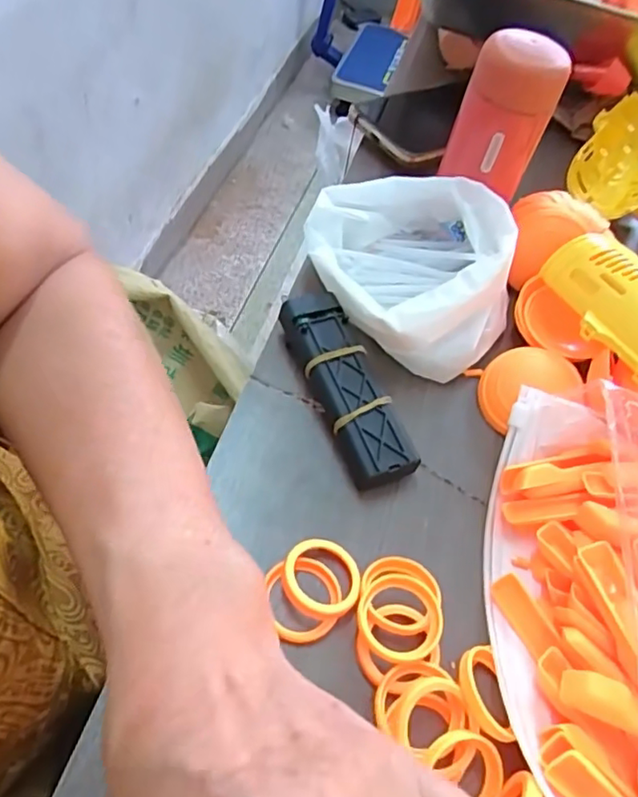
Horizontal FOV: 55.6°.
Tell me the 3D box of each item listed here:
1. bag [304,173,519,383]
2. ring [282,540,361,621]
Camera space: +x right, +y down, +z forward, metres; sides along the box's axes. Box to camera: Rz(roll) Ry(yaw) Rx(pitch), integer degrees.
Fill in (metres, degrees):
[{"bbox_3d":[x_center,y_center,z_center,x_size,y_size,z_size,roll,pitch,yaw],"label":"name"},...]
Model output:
[{"bbox_3d":[0.051,-0.077,0.343,0.119,0.050,0.110,12,54,-1],"label":"bag"},{"bbox_3d":[0.001,0.077,0.260,0.033,0.009,0.034,2,54,-3],"label":"ring"}]

